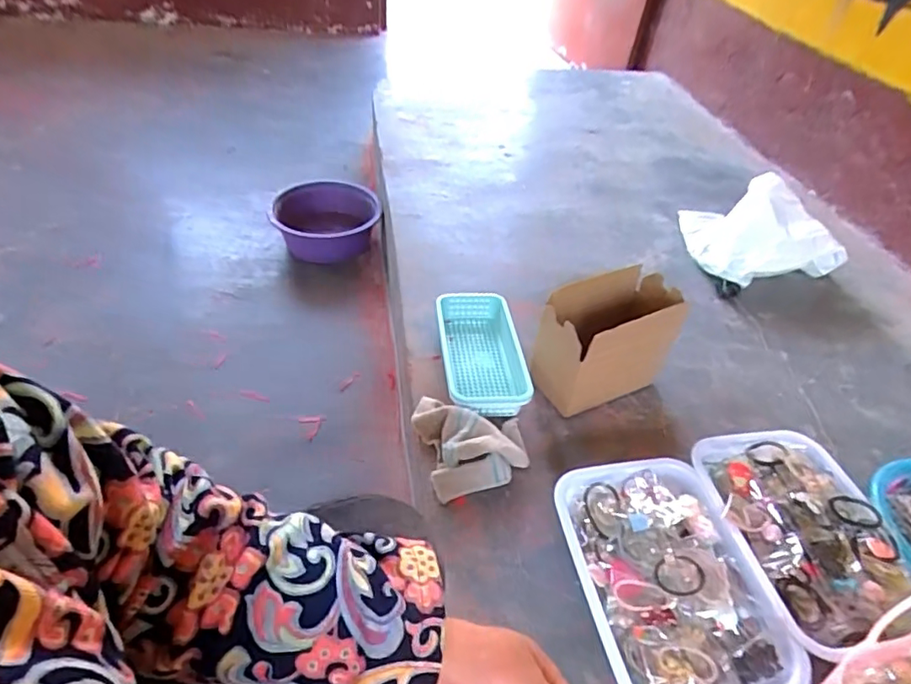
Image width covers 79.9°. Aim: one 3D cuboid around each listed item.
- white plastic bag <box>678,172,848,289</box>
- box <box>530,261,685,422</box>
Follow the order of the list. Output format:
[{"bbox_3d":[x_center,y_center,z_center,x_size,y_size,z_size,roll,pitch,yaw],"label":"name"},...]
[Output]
[{"bbox_3d":[0.626,-0.255,1.189,0.263,0.135,0.317,-11,47,-17],"label":"white plastic bag"},{"bbox_3d":[0.225,0.003,0.856,0.208,0.185,0.107,-13,47,-19],"label":"box"}]

